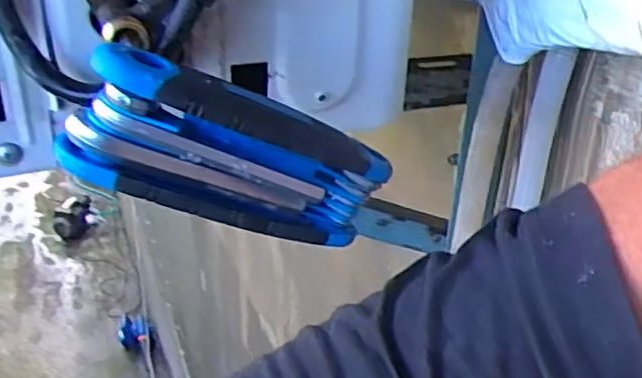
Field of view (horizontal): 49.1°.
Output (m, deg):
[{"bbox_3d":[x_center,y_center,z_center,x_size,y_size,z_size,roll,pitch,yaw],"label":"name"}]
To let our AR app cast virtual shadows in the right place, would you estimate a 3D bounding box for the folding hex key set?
[{"bbox_3d":[-0.028,-0.009,0.235,0.105,0.044,0.021,18,23,-27],"label":"folding hex key set"}]

